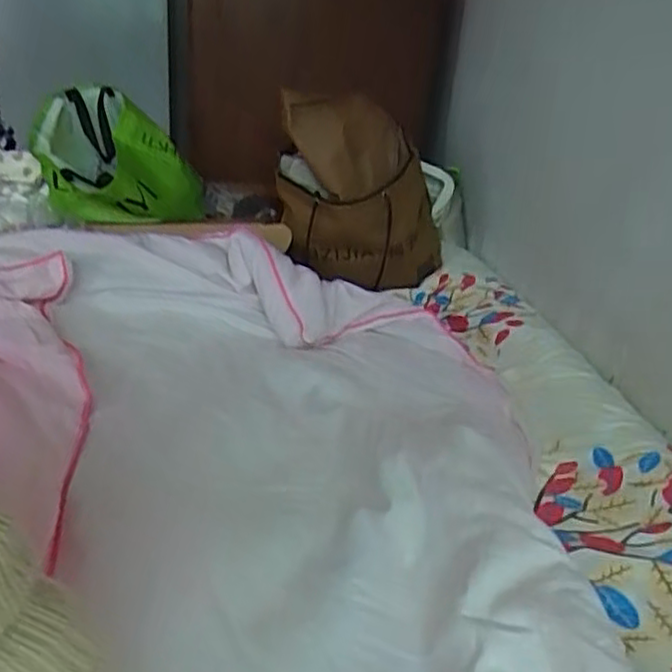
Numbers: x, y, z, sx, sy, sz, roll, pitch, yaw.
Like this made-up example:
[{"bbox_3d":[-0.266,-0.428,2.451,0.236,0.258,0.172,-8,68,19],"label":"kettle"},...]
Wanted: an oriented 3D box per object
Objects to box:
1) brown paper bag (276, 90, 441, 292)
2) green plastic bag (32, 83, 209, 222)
[{"bbox_3d":[0.045,-0.265,1.288,0.297,0.323,0.230,3,23,-3],"label":"brown paper bag"},{"bbox_3d":[-0.430,-0.360,1.387,0.308,0.218,0.303,-2,24,-15],"label":"green plastic bag"}]

